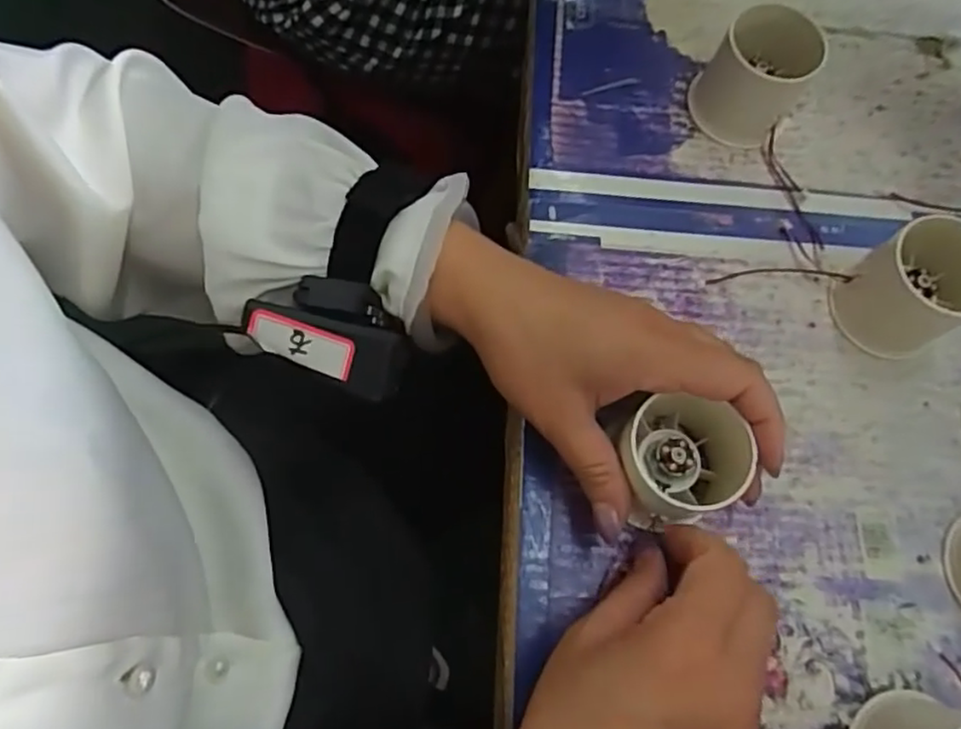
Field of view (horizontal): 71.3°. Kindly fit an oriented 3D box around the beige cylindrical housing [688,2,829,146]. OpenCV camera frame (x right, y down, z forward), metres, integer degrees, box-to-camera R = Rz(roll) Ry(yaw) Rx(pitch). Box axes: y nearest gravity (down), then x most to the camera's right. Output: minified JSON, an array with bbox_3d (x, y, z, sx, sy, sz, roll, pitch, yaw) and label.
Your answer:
[{"bbox_3d":[0.149,-0.158,0.359,0.052,0.054,0.057,1,71,-2],"label":"beige cylindrical housing"}]

